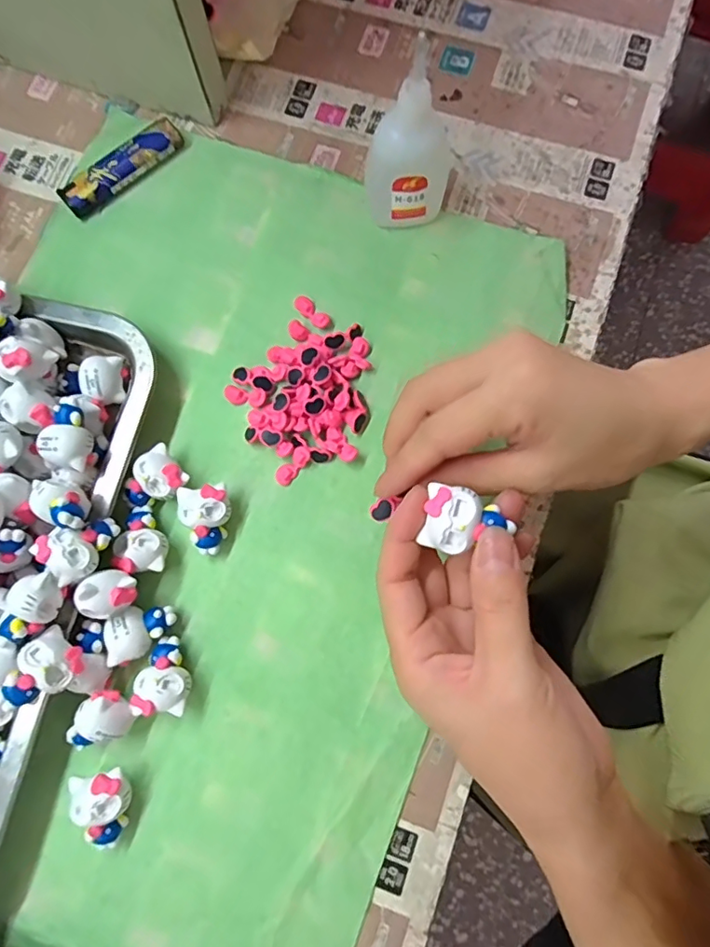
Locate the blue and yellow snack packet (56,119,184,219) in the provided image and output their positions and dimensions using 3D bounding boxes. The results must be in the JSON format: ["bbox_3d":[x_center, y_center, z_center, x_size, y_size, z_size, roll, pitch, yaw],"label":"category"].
[{"bbox_3d":[-0.139,-0.183,0.319,0.079,0.012,0.021,-38,81,-6],"label":"blue and yellow snack packet"}]

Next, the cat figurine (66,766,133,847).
[{"bbox_3d":[-0.116,0.155,0.248,0.025,0.022,0.032,-15,80,-2],"label":"cat figurine"}]

